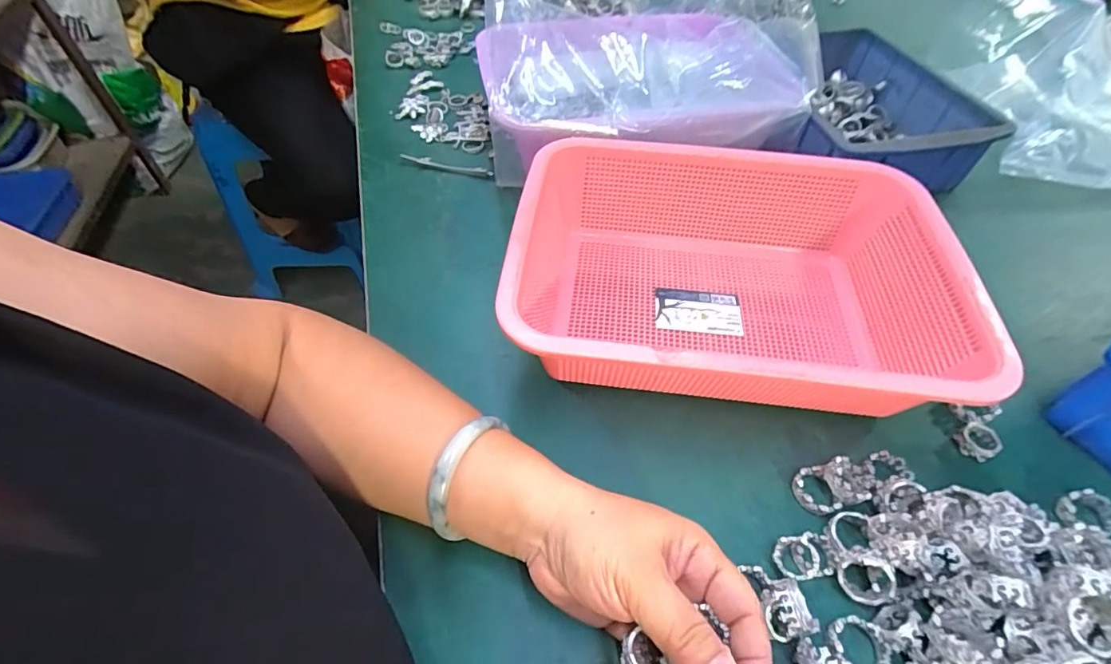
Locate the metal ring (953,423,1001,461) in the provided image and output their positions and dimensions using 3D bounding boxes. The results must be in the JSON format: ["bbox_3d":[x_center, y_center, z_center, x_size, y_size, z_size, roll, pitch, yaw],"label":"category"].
[{"bbox_3d":[0.281,0.073,0.331,0.026,0.011,0.022,-22,55,-16],"label":"metal ring"}]

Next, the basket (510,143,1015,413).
[{"bbox_3d":[0.122,-0.038,0.367,0.294,0.083,0.214,5,52,4],"label":"basket"}]

